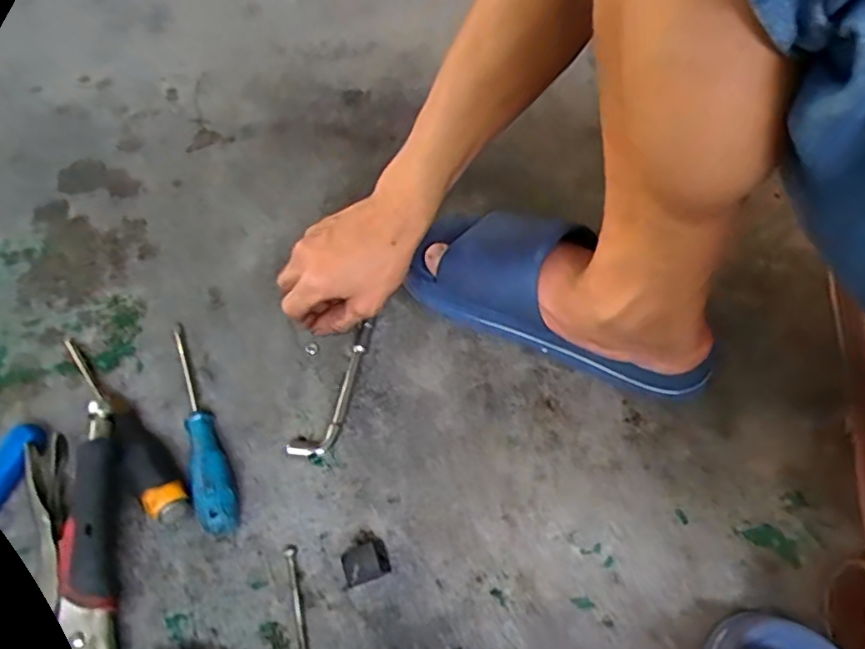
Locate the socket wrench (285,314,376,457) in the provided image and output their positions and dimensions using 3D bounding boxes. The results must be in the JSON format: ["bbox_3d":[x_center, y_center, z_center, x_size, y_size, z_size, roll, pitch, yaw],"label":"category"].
[{"bbox_3d":[-0.076,0.051,0.495,0.030,0.015,0.129,16,53,7],"label":"socket wrench"}]

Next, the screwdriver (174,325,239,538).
[{"bbox_3d":[-0.176,0.068,0.458,0.025,0.033,0.184,-18,57,-13],"label":"screwdriver"}]

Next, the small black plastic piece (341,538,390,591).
[{"bbox_3d":[-0.047,0.162,0.418,0.031,0.013,0.026,-16,56,-12],"label":"small black plastic piece"}]

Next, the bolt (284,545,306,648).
[{"bbox_3d":[-0.090,0.186,0.403,0.008,0.005,0.077,-10,55,-8],"label":"bolt"}]

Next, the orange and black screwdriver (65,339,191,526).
[{"bbox_3d":[-0.233,0.071,0.455,0.027,0.035,0.185,-33,61,-22],"label":"orange and black screwdriver"}]

